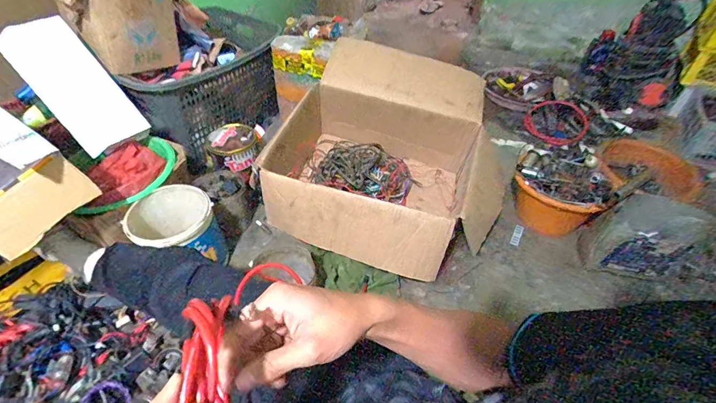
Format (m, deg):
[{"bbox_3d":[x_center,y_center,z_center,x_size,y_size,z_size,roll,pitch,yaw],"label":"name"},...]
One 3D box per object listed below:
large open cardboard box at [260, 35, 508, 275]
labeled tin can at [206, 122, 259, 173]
[{"bbox_3d":[0.083,-0.127,1.003,0.614,0.309,0.556,12,47,12],"label":"large open cardboard box"},{"bbox_3d":[-0.384,-0.171,1.142,0.142,0.065,0.155,0,45,0],"label":"labeled tin can"}]

